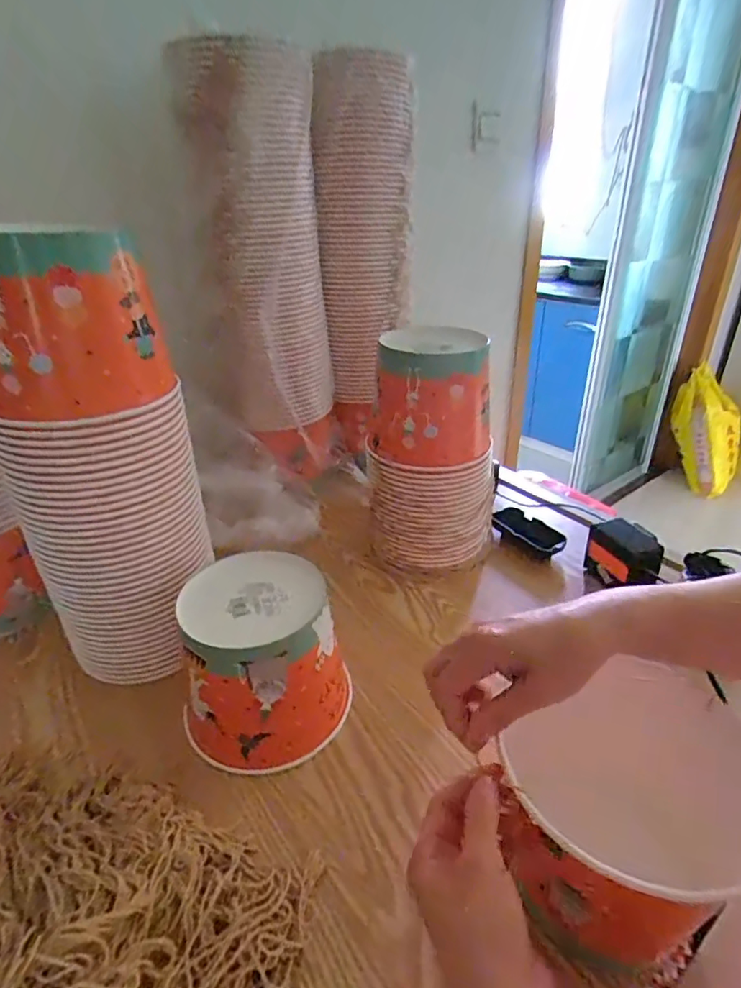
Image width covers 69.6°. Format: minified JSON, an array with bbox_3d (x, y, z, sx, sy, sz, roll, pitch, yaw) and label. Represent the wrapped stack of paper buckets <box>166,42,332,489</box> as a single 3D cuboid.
[{"bbox_3d":[-0.133,-0.276,0.720,0.136,0.489,0.144,3,30,9],"label":"wrapped stack of paper buckets"}]

